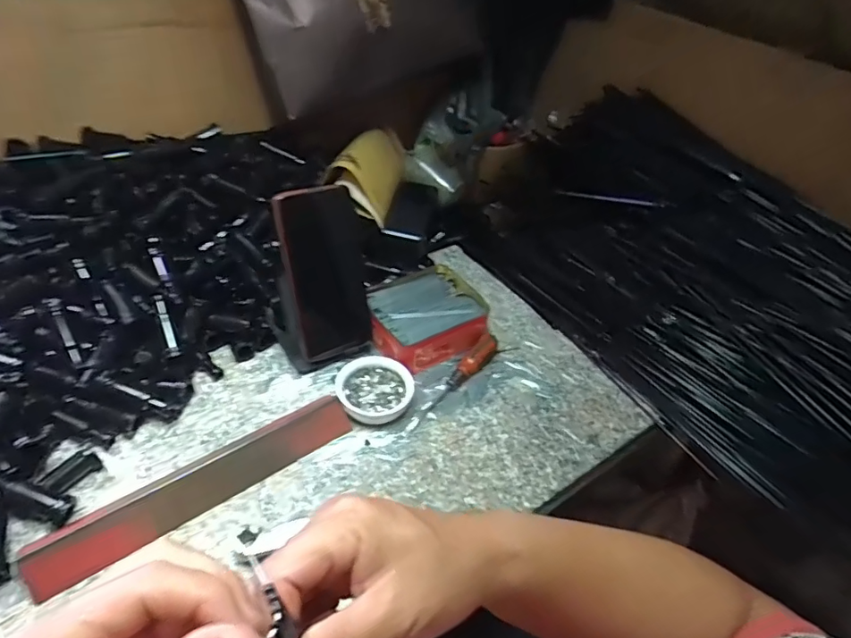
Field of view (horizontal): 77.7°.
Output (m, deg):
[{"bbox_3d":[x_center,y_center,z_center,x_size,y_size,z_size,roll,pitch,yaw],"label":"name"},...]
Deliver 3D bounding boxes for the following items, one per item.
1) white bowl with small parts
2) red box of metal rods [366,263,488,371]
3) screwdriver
[{"bbox_3d":[-0.051,0.069,0.525,0.071,0.021,0.076,4,43,-4],"label":"white bowl with small parts"},{"bbox_3d":[-0.002,-0.002,0.593,0.128,0.040,0.115,-19,49,-25],"label":"red box of metal rods"},{"bbox_3d":[0.034,0.060,0.543,0.019,0.028,0.144,29,47,22],"label":"screwdriver"}]

